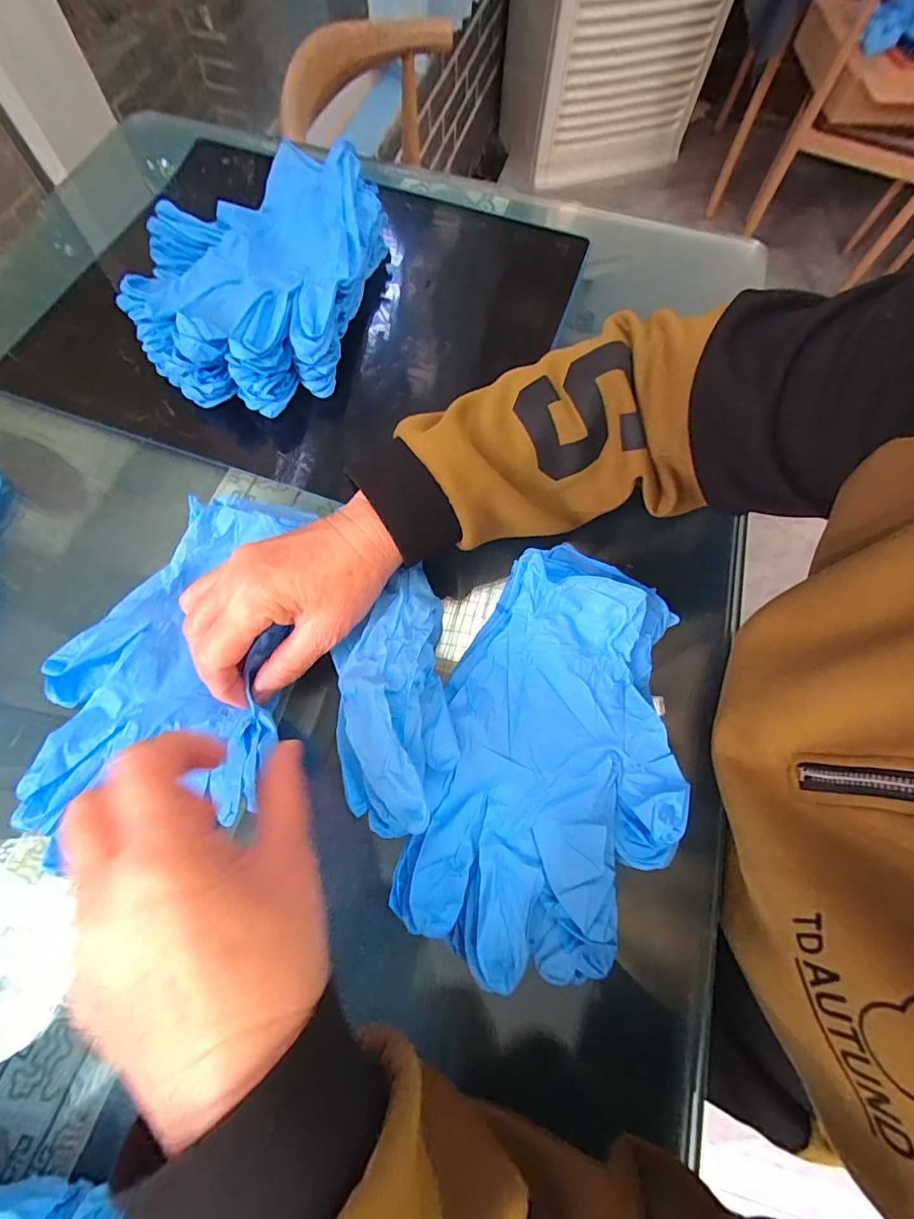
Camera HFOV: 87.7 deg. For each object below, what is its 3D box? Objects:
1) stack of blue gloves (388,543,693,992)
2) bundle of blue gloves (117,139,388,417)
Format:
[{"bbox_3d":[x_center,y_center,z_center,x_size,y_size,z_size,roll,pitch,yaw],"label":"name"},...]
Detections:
[{"bbox_3d":[0.060,0.075,0.268,0.135,0.038,0.224,15,69,4],"label":"stack of blue gloves"},{"bbox_3d":[-0.162,-0.278,0.391,0.164,0.054,0.235,13,69,3],"label":"bundle of blue gloves"}]

